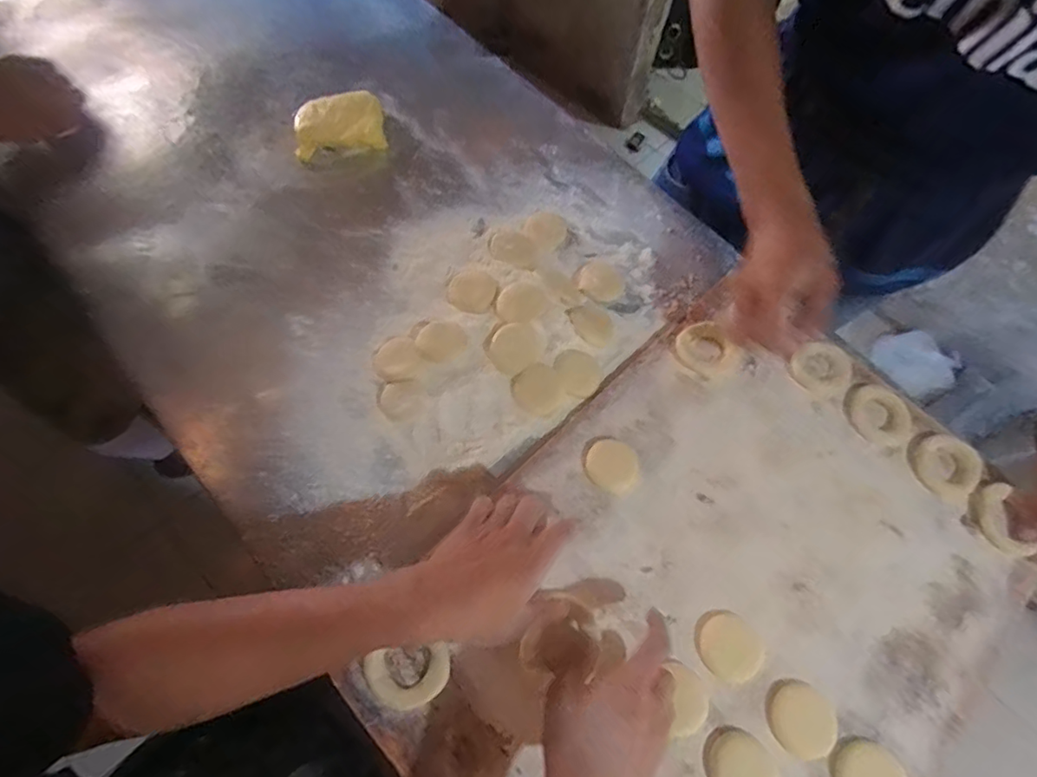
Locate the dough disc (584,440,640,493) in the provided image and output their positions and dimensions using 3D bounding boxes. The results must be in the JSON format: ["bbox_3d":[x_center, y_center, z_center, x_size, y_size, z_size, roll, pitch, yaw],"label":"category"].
[{"bbox_3d":[0.092,0.074,0.521,0.051,0.004,0.050,2,63,-3],"label":"dough disc"}]

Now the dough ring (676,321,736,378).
[{"bbox_3d":[0.206,-0.044,0.591,0.061,0.010,0.061,2,63,-3],"label":"dough ring"}]

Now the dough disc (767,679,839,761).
[{"bbox_3d":[0.234,0.272,0.440,0.055,0.004,0.051,2,63,-3],"label":"dough disc"}]

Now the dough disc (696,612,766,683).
[{"bbox_3d":[0.183,0.223,0.460,0.051,0.004,0.054,2,63,-3],"label":"dough disc"}]

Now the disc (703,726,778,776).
[{"bbox_3d":[0.176,0.301,0.424,0.050,0.008,0.055,2,63,-3],"label":"disc"}]

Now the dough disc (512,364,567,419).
[{"bbox_3d":[0.022,0.002,0.551,0.053,0.004,0.051,0,79,1],"label":"dough disc"}]

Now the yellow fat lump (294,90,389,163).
[{"bbox_3d":[-0.233,-0.342,0.692,0.111,0.031,0.074,-12,65,-9],"label":"yellow fat lump"}]

